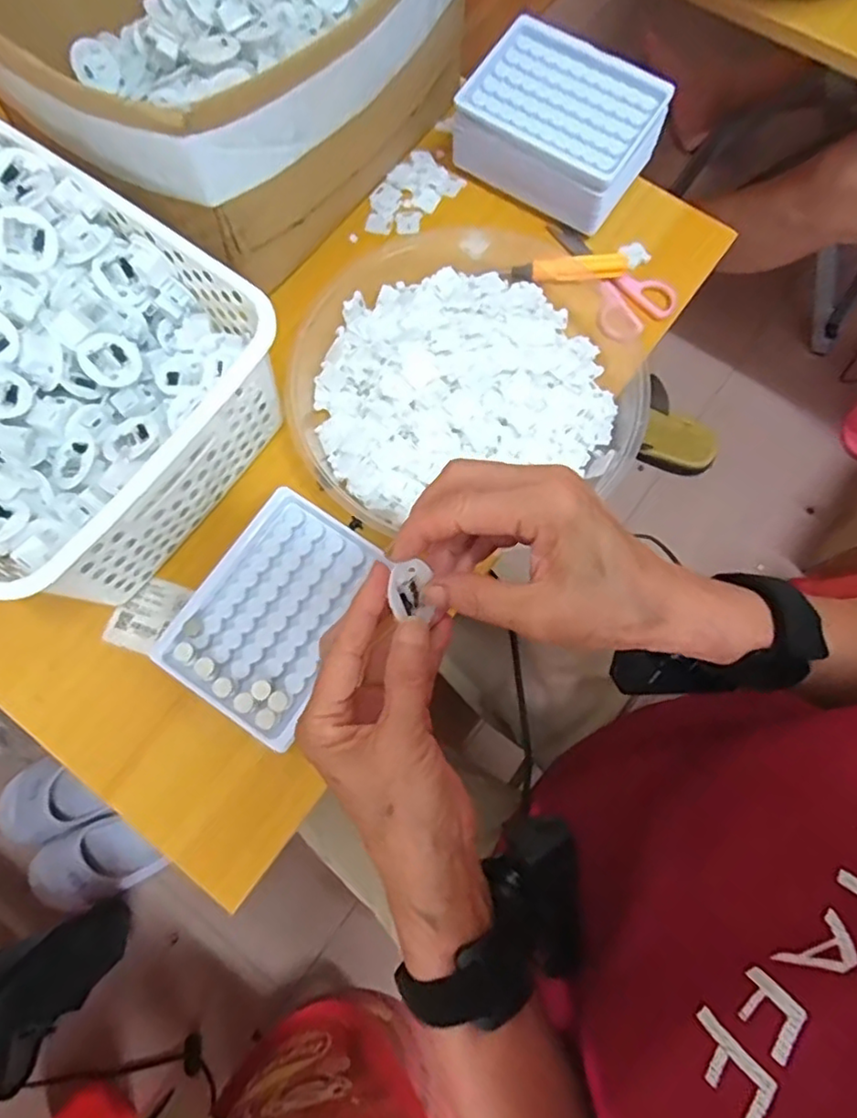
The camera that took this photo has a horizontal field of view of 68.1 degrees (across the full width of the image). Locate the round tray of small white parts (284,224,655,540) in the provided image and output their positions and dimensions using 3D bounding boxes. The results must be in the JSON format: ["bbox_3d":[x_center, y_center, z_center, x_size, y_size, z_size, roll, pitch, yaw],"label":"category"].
[{"bbox_3d":[0.021,-0.142,0.450,0.235,0.048,0.221,0,75,-1],"label":"round tray of small white parts"}]

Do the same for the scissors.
[{"bbox_3d":[0.128,-0.212,0.480,0.062,0.013,0.114,-43,80,-11],"label":"scissors"}]

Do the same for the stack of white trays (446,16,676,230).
[{"bbox_3d":[0.099,-0.325,0.479,0.139,0.052,0.106,32,77,7],"label":"stack of white trays"}]

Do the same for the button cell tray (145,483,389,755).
[{"bbox_3d":[-0.090,0.029,0.379,0.093,0.009,0.130,31,77,7],"label":"button cell tray"}]

